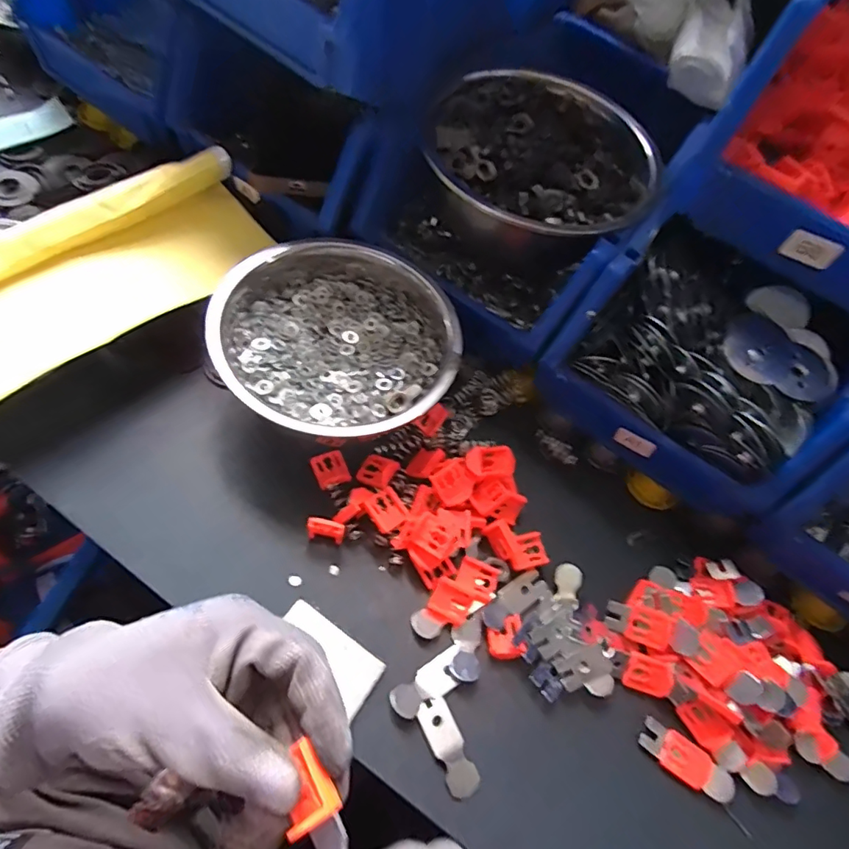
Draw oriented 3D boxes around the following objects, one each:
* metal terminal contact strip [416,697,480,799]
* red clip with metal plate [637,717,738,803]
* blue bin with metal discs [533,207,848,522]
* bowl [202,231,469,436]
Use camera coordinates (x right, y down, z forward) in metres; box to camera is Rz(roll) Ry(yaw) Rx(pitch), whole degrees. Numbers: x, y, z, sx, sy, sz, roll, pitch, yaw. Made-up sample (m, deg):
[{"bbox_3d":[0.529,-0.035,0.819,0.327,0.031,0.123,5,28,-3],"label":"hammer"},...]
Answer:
[{"bbox_3d":[0.016,0.211,0.334,0.021,0.004,0.057,-21,68,-21],"label":"metal terminal contact strip"},{"bbox_3d":[0.177,0.226,0.343,0.065,0.007,0.025,37,61,10],"label":"red clip with metal plate"},{"bbox_3d":[0.222,-0.049,0.403,0.194,0.108,0.168,41,62,12],"label":"blue bin with metal discs"},{"bbox_3d":[-0.061,-0.067,0.409,0.186,0.073,0.179,5,61,-8],"label":"bowl"}]

